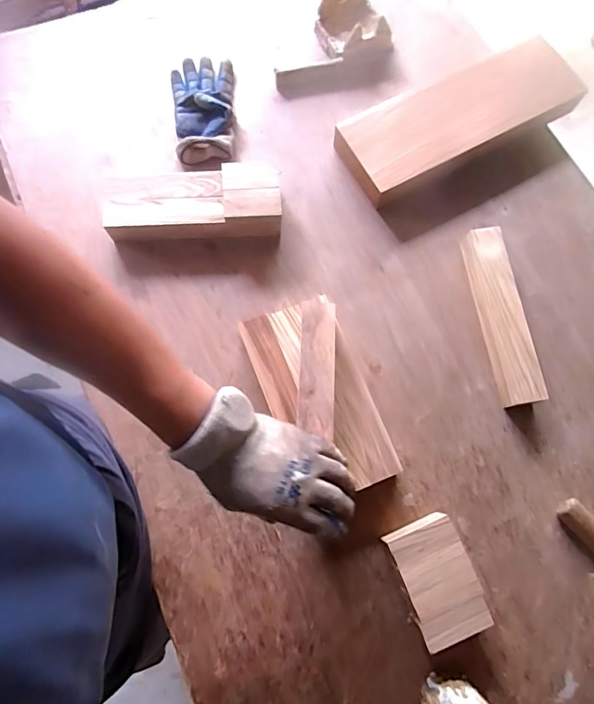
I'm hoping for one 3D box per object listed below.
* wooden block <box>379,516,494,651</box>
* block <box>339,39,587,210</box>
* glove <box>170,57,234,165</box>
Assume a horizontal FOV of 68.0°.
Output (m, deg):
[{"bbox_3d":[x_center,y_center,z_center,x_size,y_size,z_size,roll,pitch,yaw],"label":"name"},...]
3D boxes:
[{"bbox_3d":[0.167,0.271,0.532,0.082,0.048,0.126,-19,76,-5],"label":"wooden block"},{"bbox_3d":[0.249,-0.364,0.697,0.370,0.050,0.141,-26,77,-7],"label":"block"},{"bbox_3d":[-0.154,-0.394,0.723,0.100,0.036,0.195,-3,75,1],"label":"glove"}]

